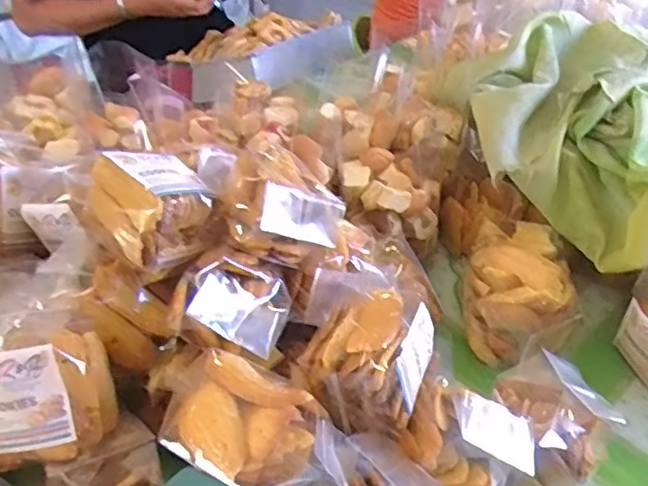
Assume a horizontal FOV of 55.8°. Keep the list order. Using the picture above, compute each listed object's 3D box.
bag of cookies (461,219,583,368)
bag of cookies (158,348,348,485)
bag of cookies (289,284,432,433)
[{"bbox_3d":[0.211,0.058,0.668,0.113,0.086,0.154,14,40,12],"label":"bag of cookies"},{"bbox_3d":[-0.049,0.134,0.427,0.128,0.058,0.079,21,42,20],"label":"bag of cookies"},{"bbox_3d":[0.038,0.094,0.496,0.086,0.077,0.094,22,43,21],"label":"bag of cookies"}]

